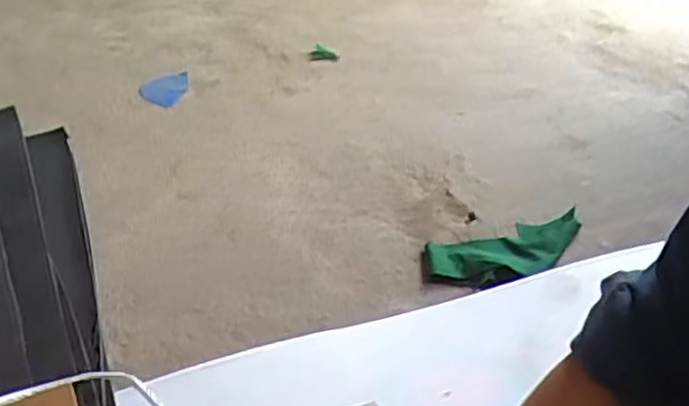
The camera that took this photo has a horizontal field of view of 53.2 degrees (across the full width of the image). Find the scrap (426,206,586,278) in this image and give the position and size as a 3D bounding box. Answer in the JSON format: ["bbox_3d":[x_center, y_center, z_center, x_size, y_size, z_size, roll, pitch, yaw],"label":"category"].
[{"bbox_3d":[0.235,0.064,0.953,0.257,0.017,0.108,-10,38,-18],"label":"scrap"}]

